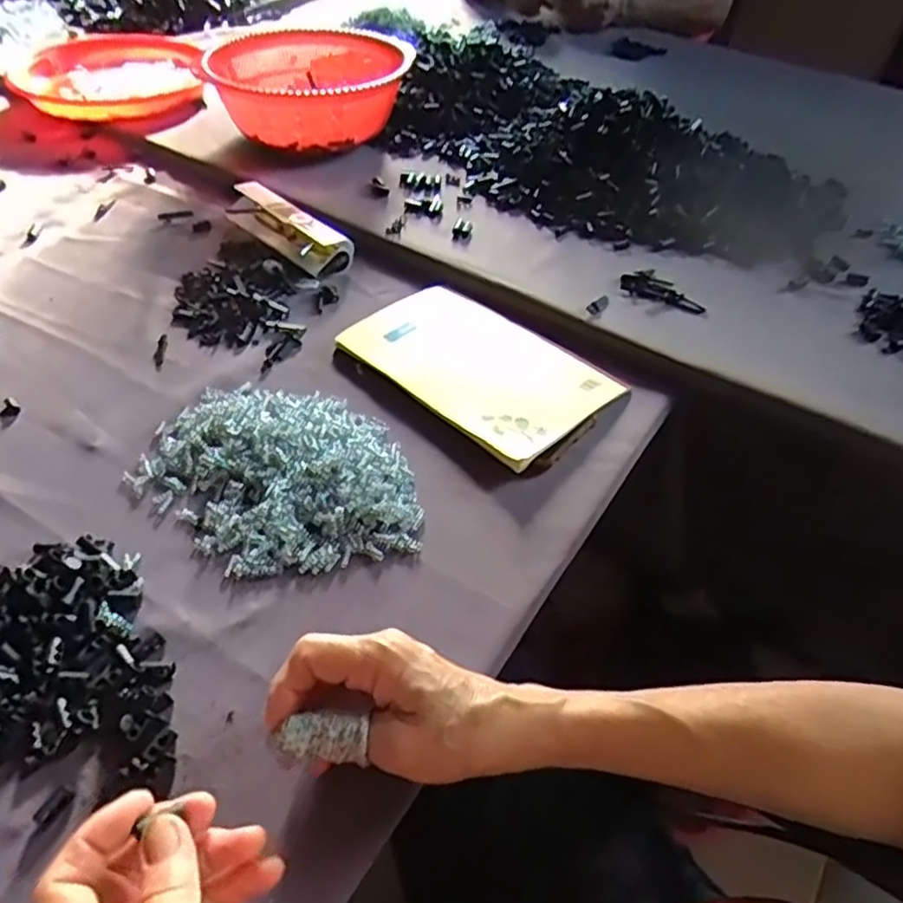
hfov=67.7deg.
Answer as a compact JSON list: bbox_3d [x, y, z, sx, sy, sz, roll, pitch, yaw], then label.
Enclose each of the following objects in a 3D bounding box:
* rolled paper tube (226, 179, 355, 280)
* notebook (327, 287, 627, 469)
[{"bbox_3d":[-0.165,-0.224,0.671,0.156,0.031,0.042,36,56,27],"label":"rolled paper tube"},{"bbox_3d":[0.020,-0.075,0.552,0.217,0.015,0.139,34,55,26],"label":"notebook"}]

